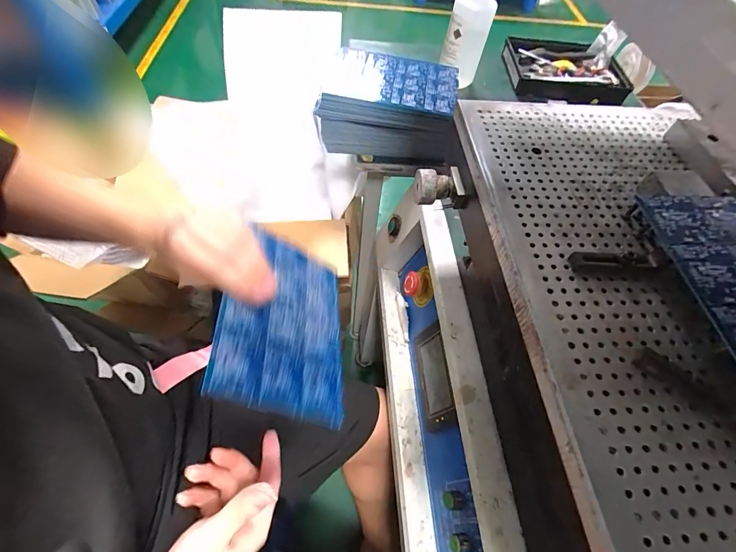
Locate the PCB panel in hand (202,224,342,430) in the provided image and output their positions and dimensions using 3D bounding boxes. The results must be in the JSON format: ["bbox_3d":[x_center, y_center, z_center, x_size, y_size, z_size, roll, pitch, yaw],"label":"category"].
[{"bbox_3d":[-0.077,0.042,0.358,0.011,0.137,0.184,-30,44,30],"label":"PCB panel in hand"}]

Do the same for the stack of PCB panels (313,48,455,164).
[{"bbox_3d":[0.033,-0.268,0.578,0.202,0.089,0.148,10,57,2],"label":"stack of PCB panels"}]

